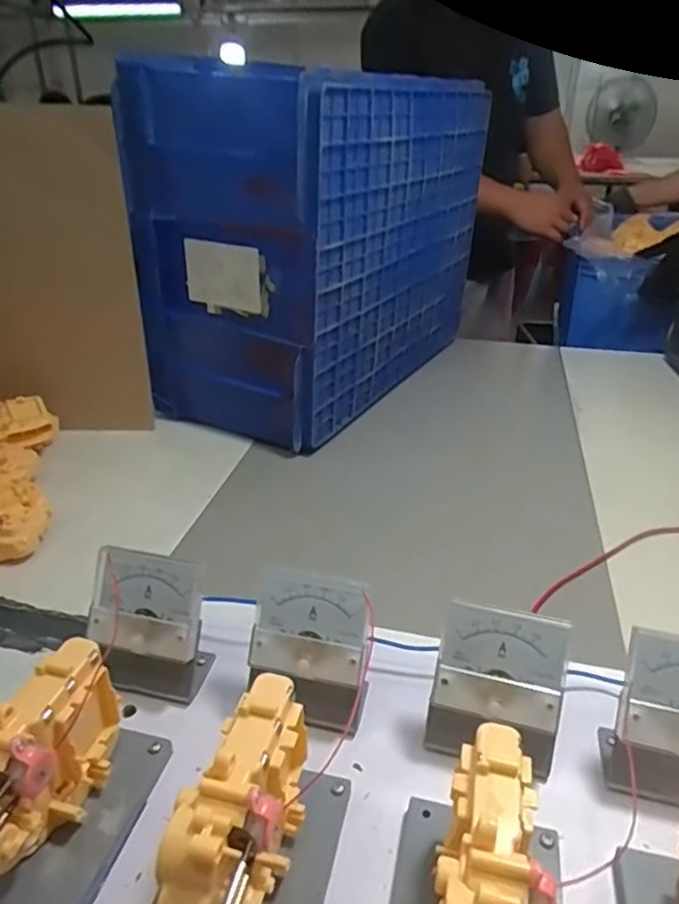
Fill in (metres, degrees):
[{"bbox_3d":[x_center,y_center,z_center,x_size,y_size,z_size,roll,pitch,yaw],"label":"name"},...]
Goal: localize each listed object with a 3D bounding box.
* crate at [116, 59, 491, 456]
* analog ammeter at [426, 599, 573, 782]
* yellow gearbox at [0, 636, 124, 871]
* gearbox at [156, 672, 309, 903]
[{"bbox_3d":[-0.003,-0.278,0.862,0.226,0.394,0.488,18,34,29],"label":"crate"},{"bbox_3d":[0.083,0.124,0.330,0.063,0.075,0.041,9,31,15],"label":"analog ammeter"},{"bbox_3d":[-0.130,0.138,0.273,0.028,0.069,0.094,11,31,18],"label":"yellow gearbox"},{"bbox_3d":[-0.037,0.155,0.258,0.034,0.081,0.095,6,30,11],"label":"gearbox"}]

